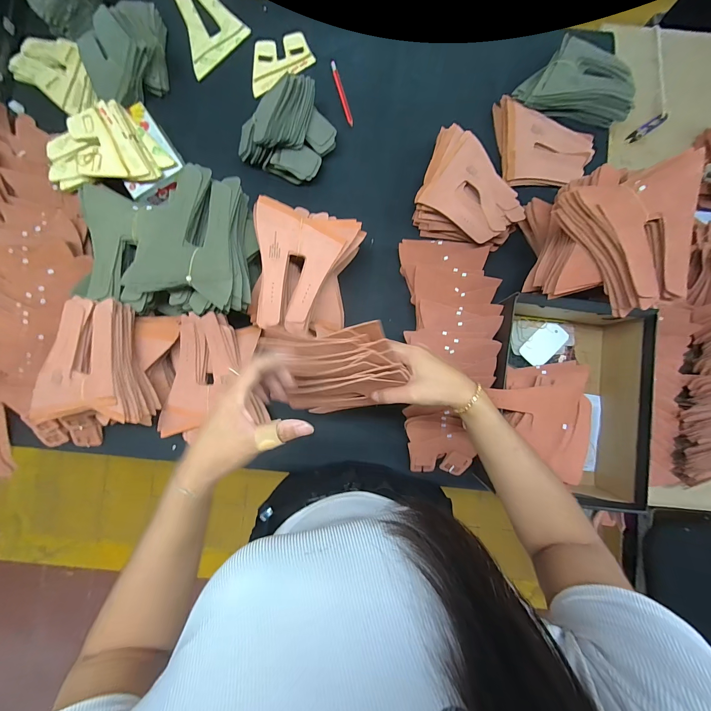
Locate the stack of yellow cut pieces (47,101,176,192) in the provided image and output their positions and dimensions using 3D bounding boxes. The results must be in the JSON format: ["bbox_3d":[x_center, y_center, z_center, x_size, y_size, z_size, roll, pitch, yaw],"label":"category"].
[{"bbox_3d":[-0.450,-0.382,0.572,0.206,0.025,0.141,-7,87,-1],"label":"stack of yellow cut pieces"}]

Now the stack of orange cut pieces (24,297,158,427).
[{"bbox_3d":[-0.417,0.013,0.521,0.161,0.082,0.195,1,87,-1],"label":"stack of orange cut pieces"}]

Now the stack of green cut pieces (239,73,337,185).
[{"bbox_3d":[-0.134,-0.437,0.608,0.181,0.093,0.152,22,87,0],"label":"stack of green cut pieces"}]

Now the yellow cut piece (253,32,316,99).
[{"bbox_3d":[-0.168,-0.626,0.667,0.145,0.009,0.099,-29,88,-2],"label":"yellow cut piece"}]

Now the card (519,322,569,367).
[{"bbox_3d":[0.371,-0.023,0.620,0.103,0.008,0.054,-41,80,-7],"label":"card"}]

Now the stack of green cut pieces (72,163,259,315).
[{"bbox_3d":[-0.318,-0.182,0.533,0.297,0.119,0.218,3,87,-1],"label":"stack of green cut pieces"}]

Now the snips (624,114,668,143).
[{"bbox_3d":[0.646,-0.502,0.697,0.086,0.011,0.021,-32,88,11],"label":"snips"}]

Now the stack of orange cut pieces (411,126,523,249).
[{"bbox_3d":[0.227,-0.313,0.612,0.203,0.070,0.186,21,87,0],"label":"stack of orange cut pieces"}]

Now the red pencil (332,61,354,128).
[{"bbox_3d":[-0.029,-0.550,0.663,0.013,0.004,0.147,-16,87,-2],"label":"red pencil"}]

